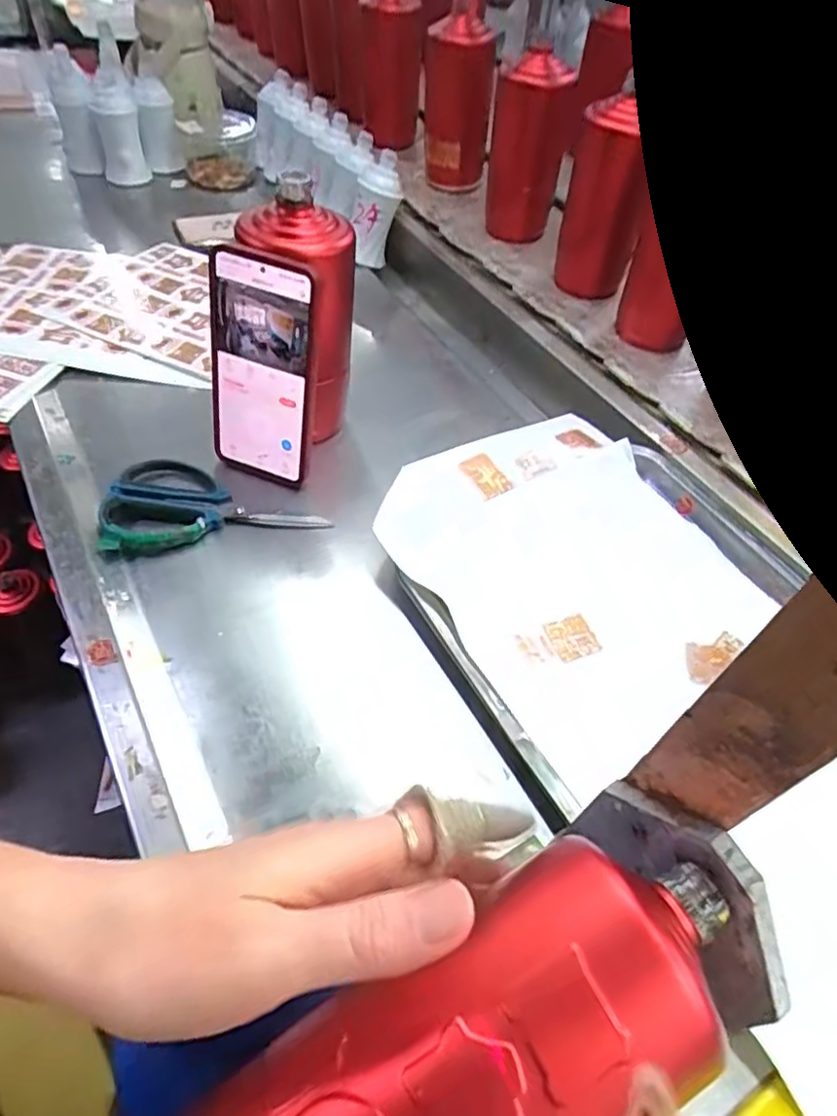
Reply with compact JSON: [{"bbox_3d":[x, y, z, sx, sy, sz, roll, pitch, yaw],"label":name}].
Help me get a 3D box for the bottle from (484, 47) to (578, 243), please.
[{"bbox_3d":[0.124,-0.483,0.757,0.086,0.176,0.076,5,51,0],"label":"bottle"}]

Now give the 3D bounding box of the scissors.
[{"bbox_3d":[-0.156,-0.046,0.489,0.159,0.010,0.083,-7,52,-10],"label":"scissors"}]

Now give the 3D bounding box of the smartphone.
[{"bbox_3d":[-0.119,-0.135,0.473,0.082,0.164,0.012,20,36,11],"label":"smartphone"}]

